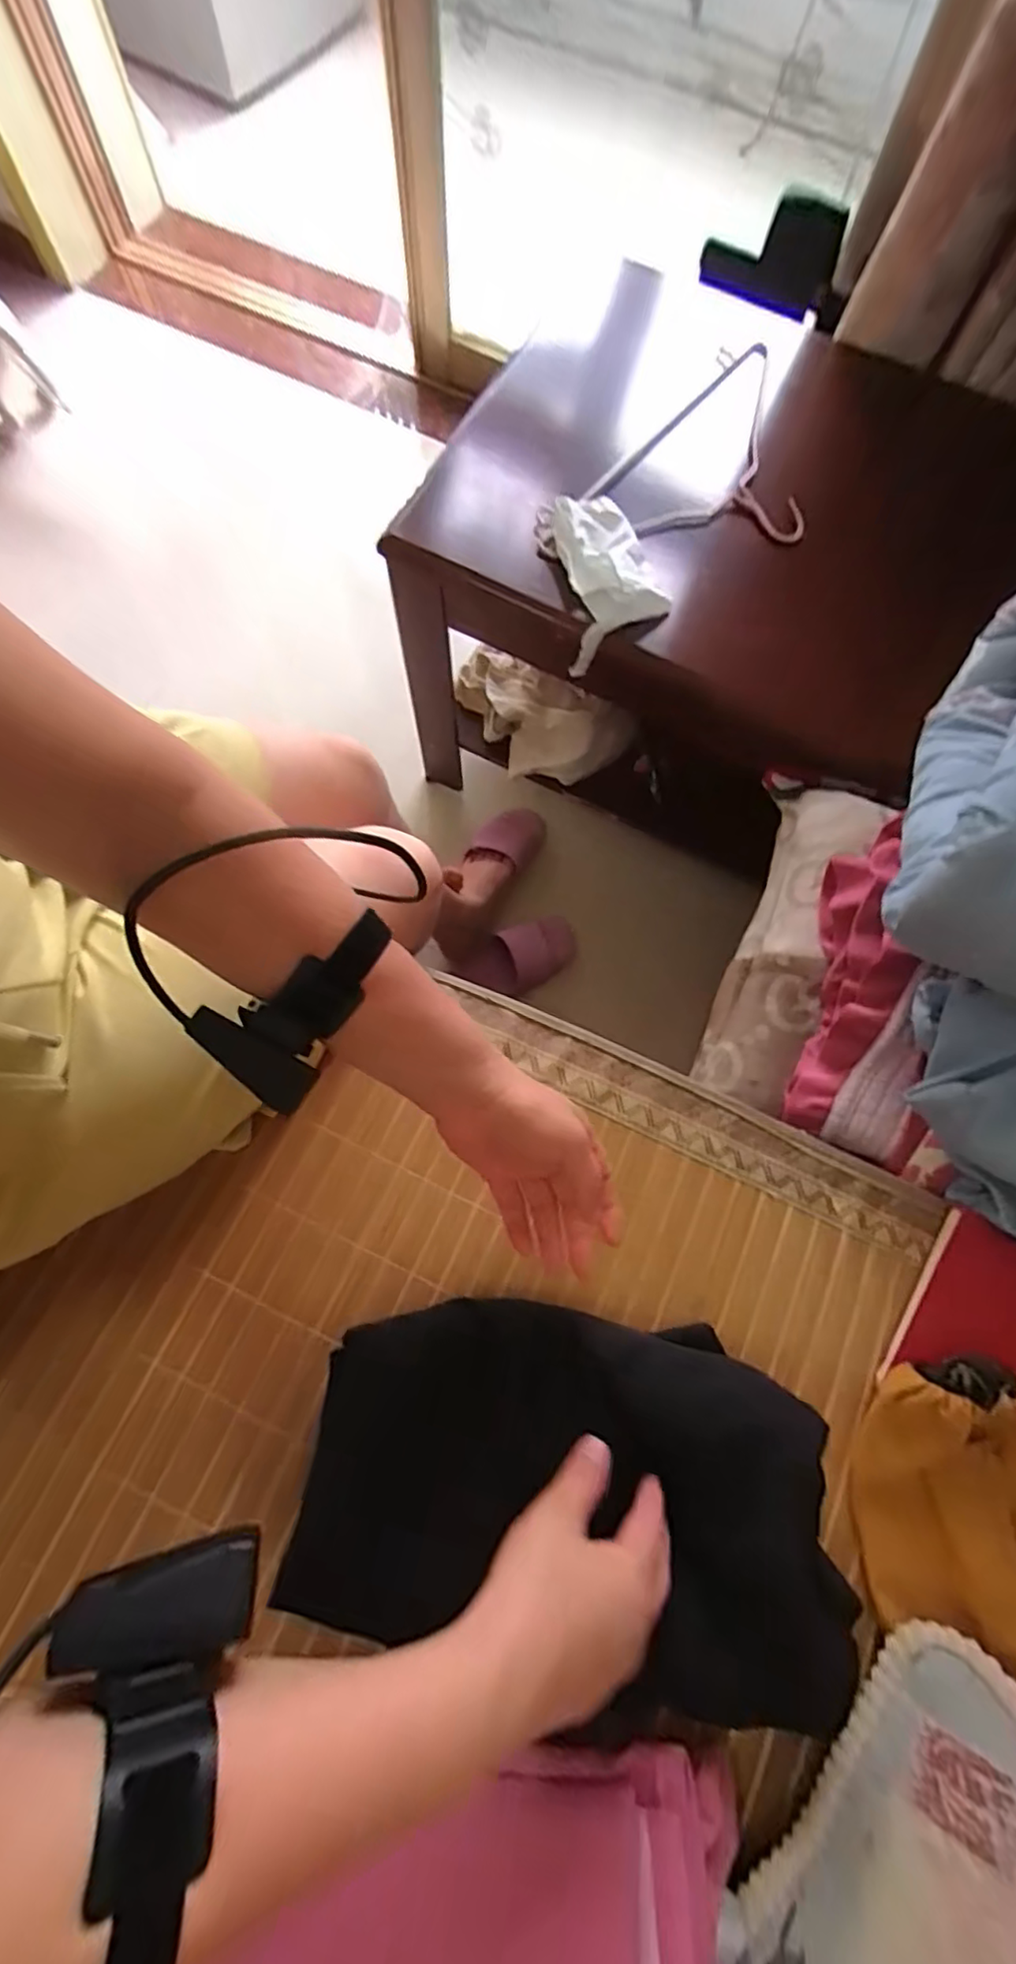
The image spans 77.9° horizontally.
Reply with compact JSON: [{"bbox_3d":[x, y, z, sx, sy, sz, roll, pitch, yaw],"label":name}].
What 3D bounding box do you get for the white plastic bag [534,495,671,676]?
[{"bbox_3d":[0.097,-0.445,0.682,0.101,0.075,0.168,-14,76,-5],"label":"white plastic bag"}]

